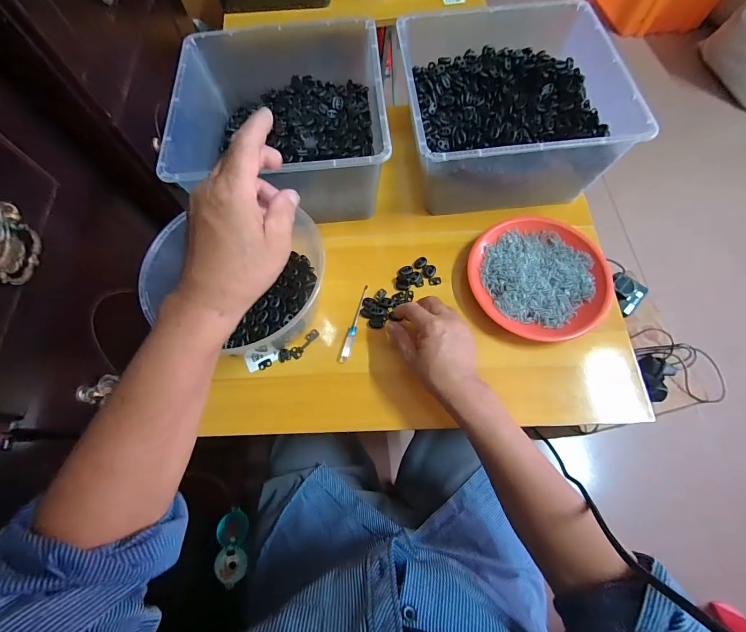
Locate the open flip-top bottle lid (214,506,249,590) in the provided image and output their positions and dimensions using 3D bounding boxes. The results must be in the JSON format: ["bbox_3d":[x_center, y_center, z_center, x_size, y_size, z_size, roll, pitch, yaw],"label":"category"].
[{"bbox_3d":[-0.270,0.442,0.657,0.056,0.023,0.128,8,72,-29],"label":"open flip-top bottle lid"}]

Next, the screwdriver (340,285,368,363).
[{"bbox_3d":[-0.025,0.009,0.495,0.012,0.009,0.119,13,69,7],"label":"screwdriver"}]

